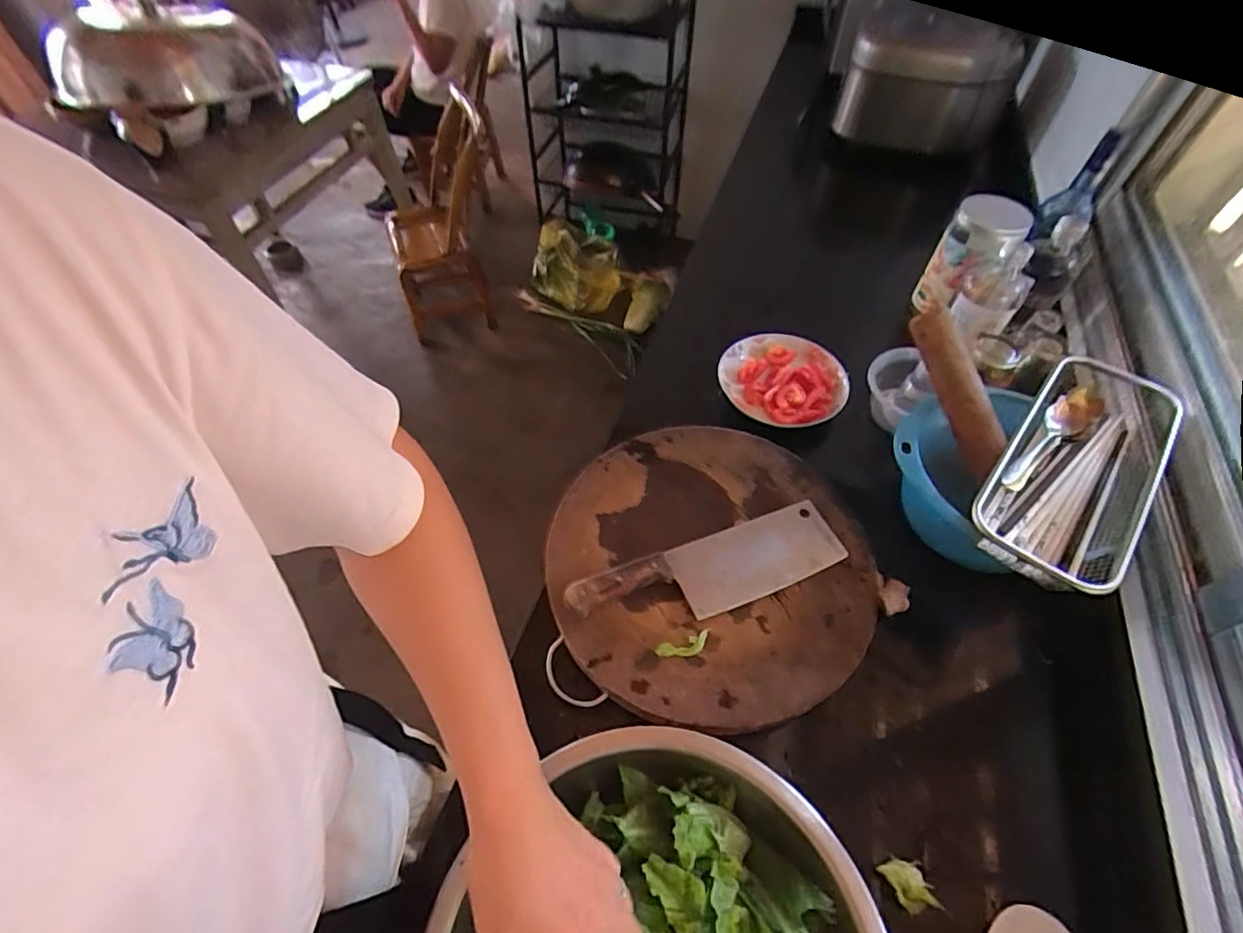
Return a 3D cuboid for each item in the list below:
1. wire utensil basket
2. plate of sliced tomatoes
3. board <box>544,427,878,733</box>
[{"bbox_3d":[0.456,-0.004,0.550,0.118,0.052,0.303,36,62,23],"label":"wire utensil basket"},{"bbox_3d":[0.230,-0.124,0.783,0.178,0.038,0.159,30,60,20],"label":"plate of sliced tomatoes"},{"bbox_3d":[0.095,0.094,0.601,0.337,0.039,0.345,0,54,0],"label":"board"}]

